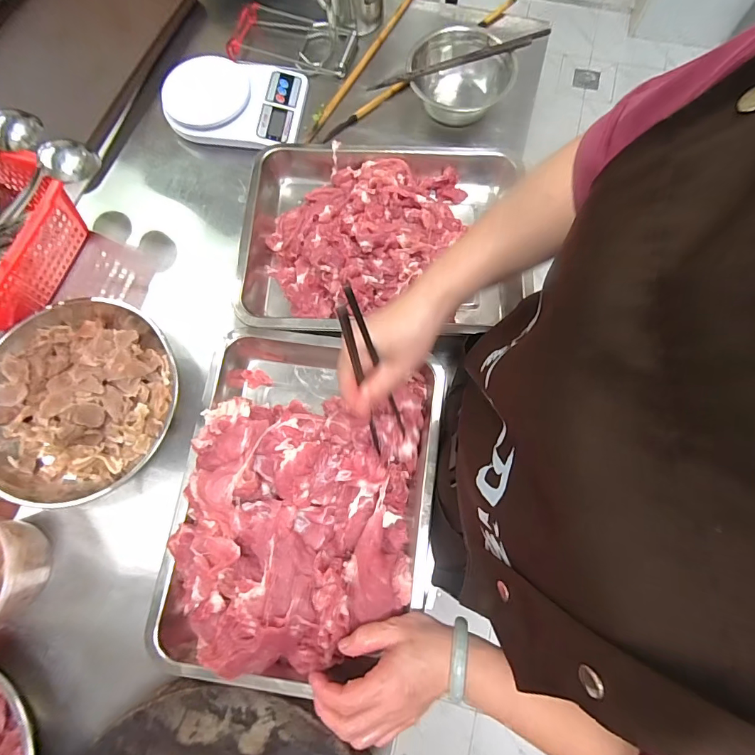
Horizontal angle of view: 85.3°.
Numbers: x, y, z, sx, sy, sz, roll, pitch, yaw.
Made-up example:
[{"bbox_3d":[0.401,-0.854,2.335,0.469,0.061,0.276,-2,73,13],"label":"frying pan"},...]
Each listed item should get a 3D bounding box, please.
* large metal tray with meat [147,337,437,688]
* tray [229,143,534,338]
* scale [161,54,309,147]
[{"bbox_3d":[-0.074,0.126,0.431,0.260,0.073,0.338,7,74,3],"label":"large metal tray with meat"},{"bbox_3d":[0.000,-0.171,0.518,0.340,0.062,0.260,5,74,3],"label":"tray"},{"bbox_3d":[-0.204,-0.401,0.592,0.188,0.044,0.138,5,74,3],"label":"scale"}]

